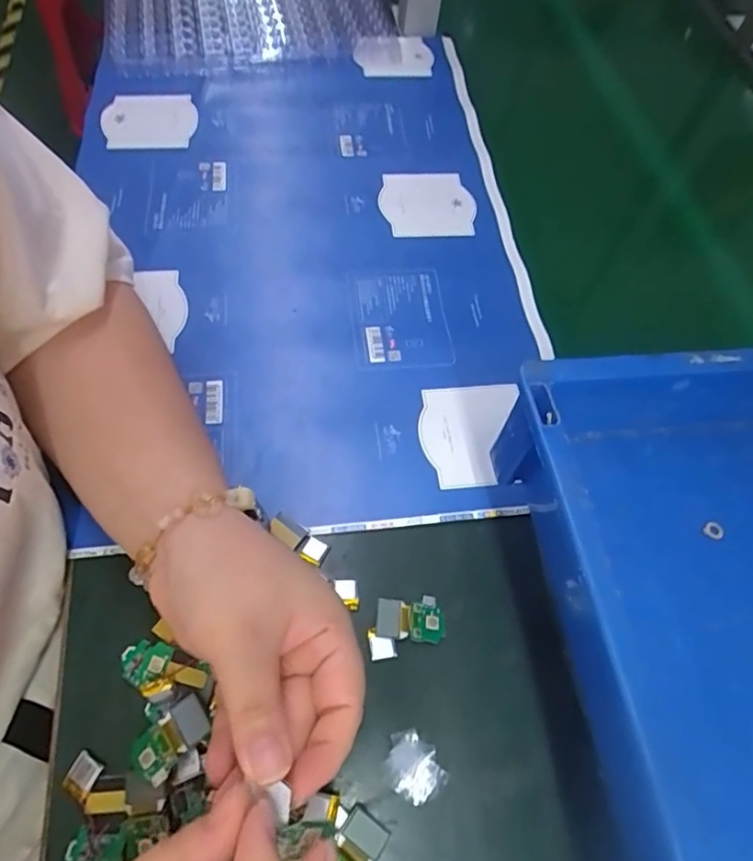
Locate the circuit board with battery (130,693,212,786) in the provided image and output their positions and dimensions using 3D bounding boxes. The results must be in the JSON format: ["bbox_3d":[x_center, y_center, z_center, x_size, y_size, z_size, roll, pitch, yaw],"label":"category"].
[{"bbox_3d":[-0.102,0.152,0.270,0.024,0.007,0.040,31,63,27],"label":"circuit board with battery"}]

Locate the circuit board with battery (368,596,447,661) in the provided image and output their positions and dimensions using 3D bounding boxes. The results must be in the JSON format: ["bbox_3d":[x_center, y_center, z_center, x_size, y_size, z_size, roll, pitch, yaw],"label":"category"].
[{"bbox_3d":[0.017,0.112,0.313,0.043,0.008,0.031,-4,62,-6],"label":"circuit board with battery"}]

